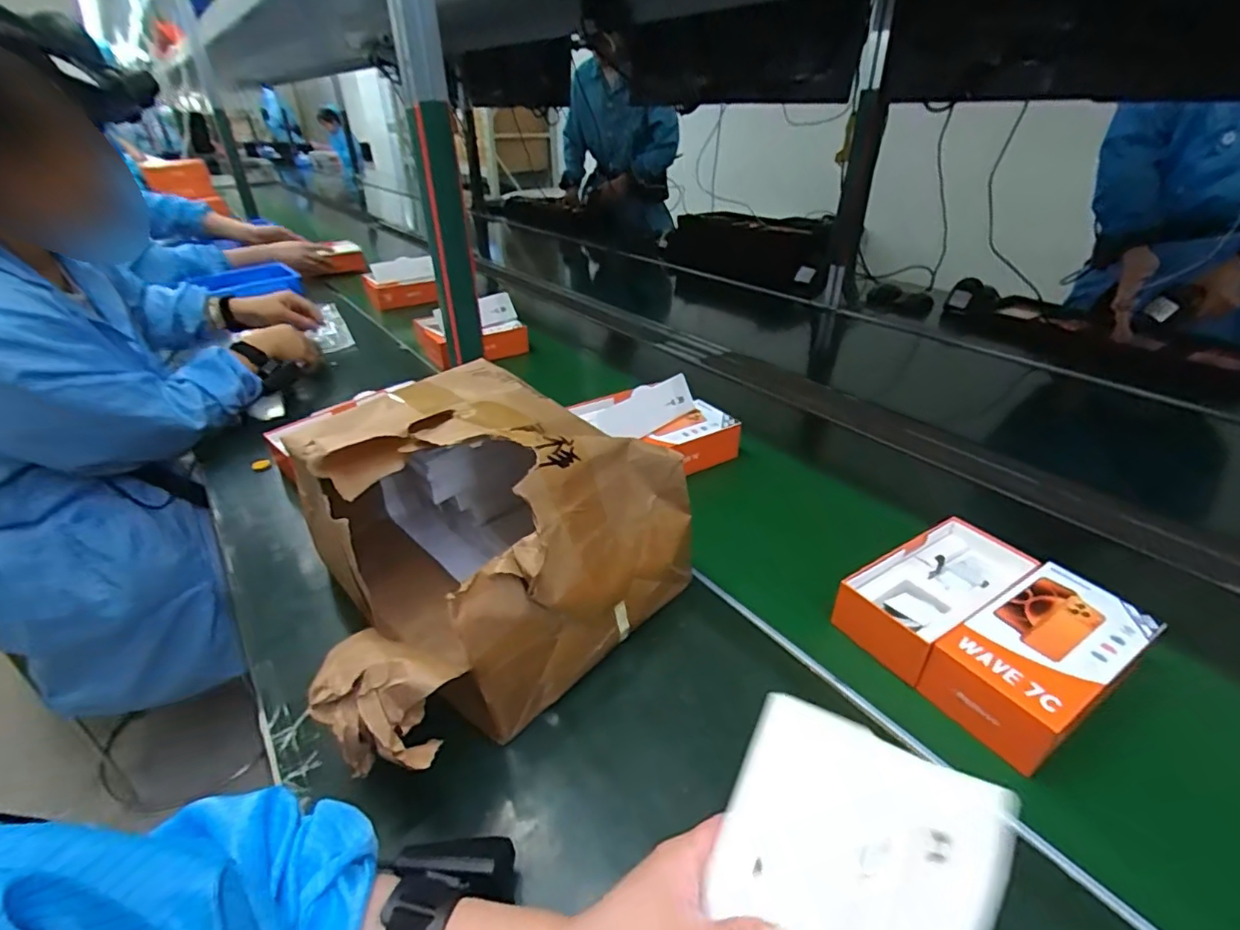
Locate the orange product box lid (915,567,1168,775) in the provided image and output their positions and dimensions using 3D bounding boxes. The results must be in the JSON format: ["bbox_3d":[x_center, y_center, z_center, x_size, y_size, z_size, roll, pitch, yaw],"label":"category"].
[{"bbox_3d":[0.348,0.162,0.472,0.187,0.060,0.098,-16,33,-27],"label":"orange product box lid"}]

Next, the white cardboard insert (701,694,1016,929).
[{"bbox_3d":[0.094,0.209,0.263,0.118,0.034,0.169,12,68,37],"label":"white cardboard insert"}]

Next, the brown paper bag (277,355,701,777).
[{"bbox_3d":[-0.157,0.055,0.550,0.311,0.220,0.347,-22,36,-35],"label":"brown paper bag"}]

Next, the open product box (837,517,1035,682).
[{"bbox_3d":[0.304,0.117,0.548,0.199,0.051,0.087,-19,35,-31],"label":"open product box"}]

